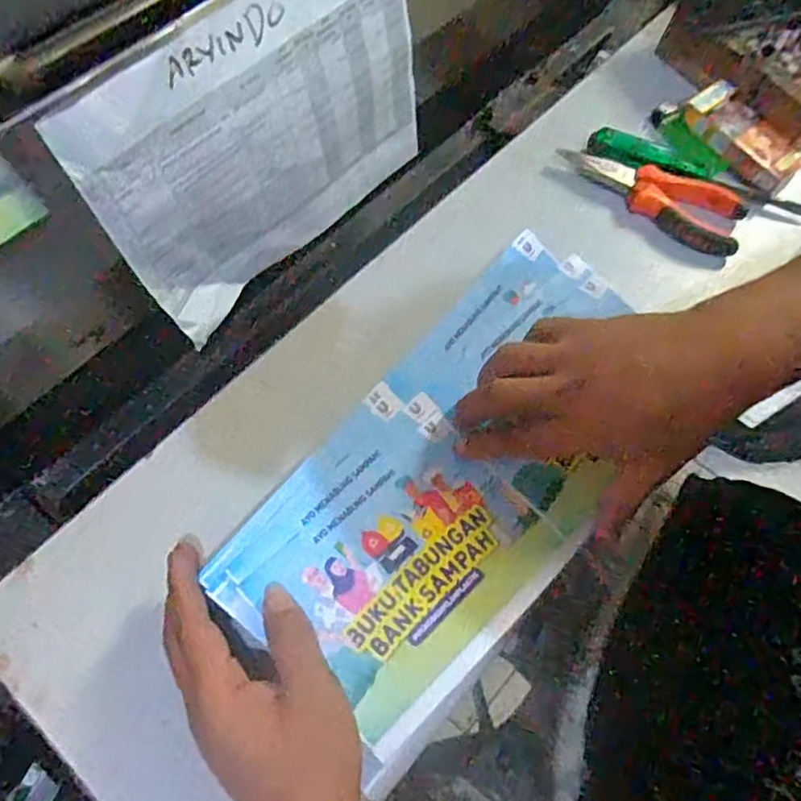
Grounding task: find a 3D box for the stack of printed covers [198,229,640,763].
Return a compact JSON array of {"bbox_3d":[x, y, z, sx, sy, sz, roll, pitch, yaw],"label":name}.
[{"bbox_3d":[0.045,0.034,0.387,0.144,0.024,0.305,37,68,13],"label":"stack of printed covers"}]

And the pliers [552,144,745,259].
[{"bbox_3d":[0.198,-0.162,0.511,0.147,0.020,0.058,22,66,6],"label":"pliers"}]

